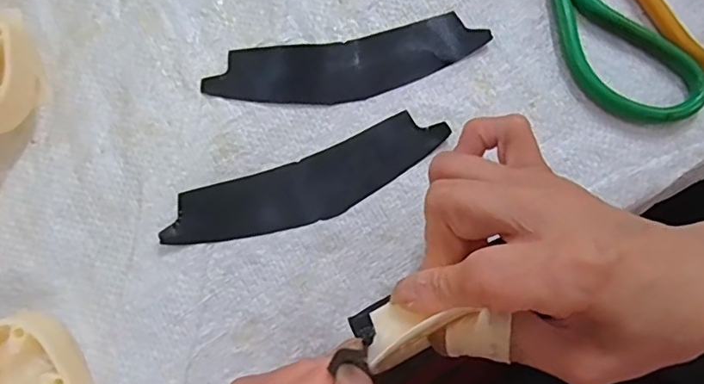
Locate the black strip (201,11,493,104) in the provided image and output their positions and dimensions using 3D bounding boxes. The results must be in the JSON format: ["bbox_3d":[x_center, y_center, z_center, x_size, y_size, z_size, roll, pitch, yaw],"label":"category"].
[{"bbox_3d":[-0.002,-0.070,0.302,0.151,0.004,0.037,-11,80,-3],"label":"black strip"}]

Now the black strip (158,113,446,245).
[{"bbox_3d":[-0.023,-0.004,0.290,0.149,0.008,0.036,-21,79,-5],"label":"black strip"}]

